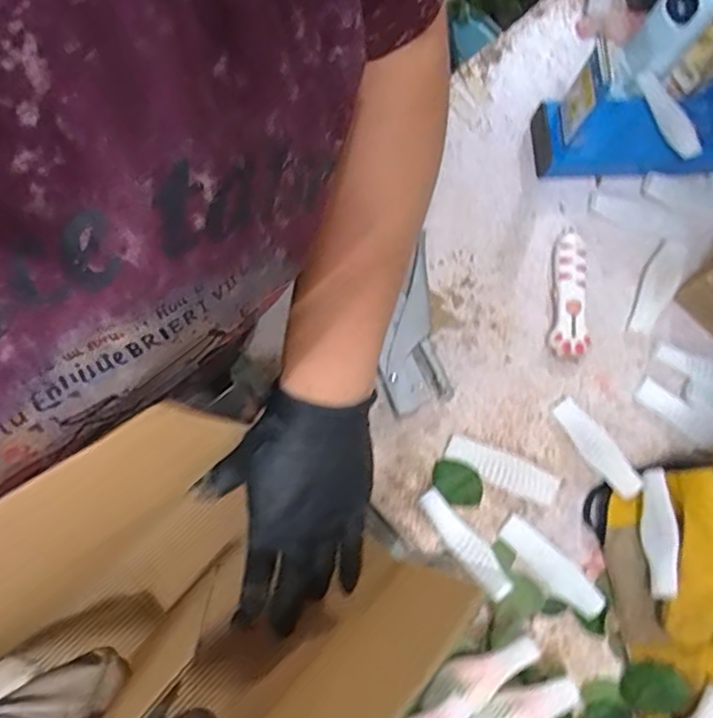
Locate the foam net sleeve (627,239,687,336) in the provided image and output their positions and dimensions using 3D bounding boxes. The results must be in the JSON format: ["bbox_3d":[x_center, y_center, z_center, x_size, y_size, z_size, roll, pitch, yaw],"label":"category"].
[{"bbox_3d":[0.263,-0.063,0.534,0.028,0.009,0.086,25,85,9],"label":"foam net sleeve"}]

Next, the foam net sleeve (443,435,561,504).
[{"bbox_3d":[0.115,0.089,0.486,0.091,0.012,0.024,24,77,3],"label":"foam net sleeve"}]

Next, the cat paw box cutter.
[{"bbox_3d":[0.185,-0.058,0.525,0.031,0.010,0.111,10,77,0],"label":"cat paw box cutter"}]

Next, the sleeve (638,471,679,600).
[{"bbox_3d":[0.229,0.130,0.460,0.020,0.023,0.093,9,71,4],"label":"sleeve"}]

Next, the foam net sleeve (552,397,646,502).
[{"bbox_3d":[0.195,0.072,0.494,0.024,0.006,0.088,-33,80,-9],"label":"foam net sleeve"}]

